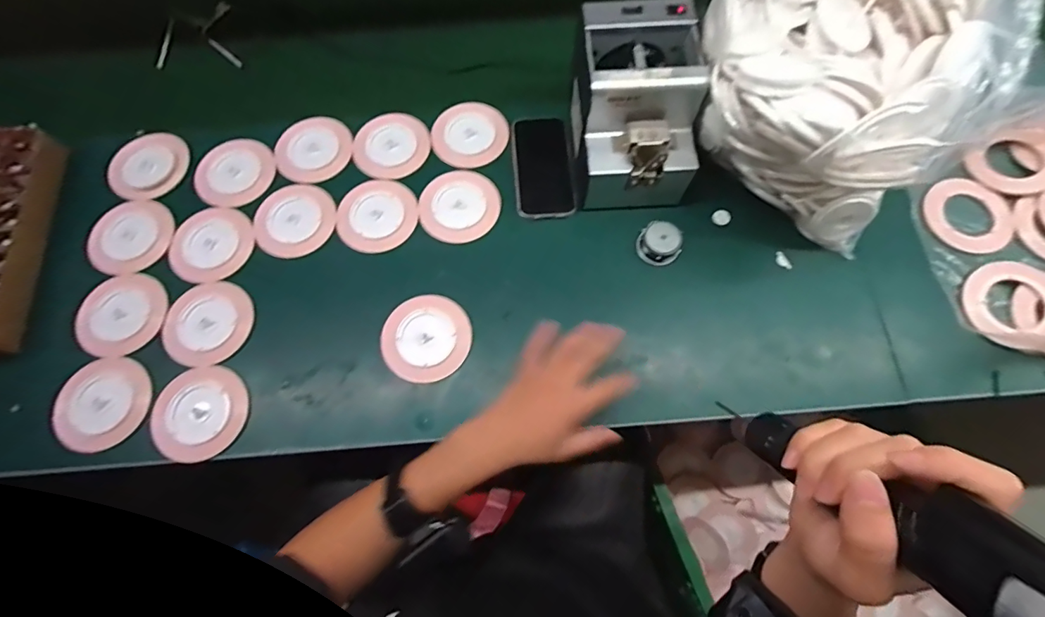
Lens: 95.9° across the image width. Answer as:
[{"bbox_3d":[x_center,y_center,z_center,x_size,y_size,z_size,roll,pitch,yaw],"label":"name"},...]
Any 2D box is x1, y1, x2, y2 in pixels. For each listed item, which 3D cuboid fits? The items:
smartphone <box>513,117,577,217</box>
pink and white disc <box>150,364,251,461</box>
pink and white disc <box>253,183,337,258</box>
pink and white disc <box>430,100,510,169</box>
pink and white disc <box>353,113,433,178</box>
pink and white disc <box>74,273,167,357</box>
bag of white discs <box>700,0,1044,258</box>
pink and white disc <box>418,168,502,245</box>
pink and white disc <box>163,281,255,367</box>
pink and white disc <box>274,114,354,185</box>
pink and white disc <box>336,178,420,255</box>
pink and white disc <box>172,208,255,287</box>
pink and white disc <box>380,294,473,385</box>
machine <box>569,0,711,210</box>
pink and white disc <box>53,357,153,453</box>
[{"bbox_3d":[0.027,-0.184,0.608,0.071,0.007,0.140,-5,74,7],"label":"smartphone"},{"bbox_3d":[-0.362,0.115,0.525,0.100,0.005,0.101,0,70,0],"label":"pink and white disc"},{"bbox_3d":[-0.291,-0.115,0.600,0.100,0.011,0.100,0,70,0],"label":"pink and white disc"},{"bbox_3d":[-0.072,-0.234,0.633,0.102,0.011,0.094,0,70,0],"label":"pink and white disc"},{"bbox_3d":[-0.176,-0.221,0.630,0.101,0.011,0.093,0,70,0],"label":"pink and white disc"},{"bbox_3d":[-0.478,0.006,0.561,0.095,0.016,0.099,0,70,0],"label":"pink and white disc"},{"bbox_3d":[0.304,-0.247,0.467,0.249,0.320,0.263,22,72,8],"label":"bag of white discs"},{"bbox_3d":[-0.082,-0.130,0.599,0.099,0.016,0.096,0,70,0],"label":"pink and white disc"},{"bbox_3d":[-0.373,0.016,0.558,0.099,0.004,0.100,0,70,0],"label":"pink and white disc"},{"bbox_3d":[-0.279,-0.215,0.626,0.100,0.016,0.087,-27,72,-9],"label":"pink and white disc"},{"bbox_3d":[-0.185,-0.119,0.601,0.100,0.008,0.097,0,70,0],"label":"pink and white disc"},{"bbox_3d":[-0.388,-0.080,0.590,0.095,0.007,0.100,0,70,0],"label":"pink and white disc"},{"bbox_3d":[-0.112,0.034,0.545,0.099,0.009,0.100,0,70,0],"label":"pink and white disc"},{"bbox_3d":[0.129,-0.228,0.555,0.125,0.151,0.171,-2,70,0],"label":"machine"},{"bbox_3d":[-0.474,0.107,0.533,0.090,0.018,0.099,0,70,0],"label":"pink and white disc"}]

